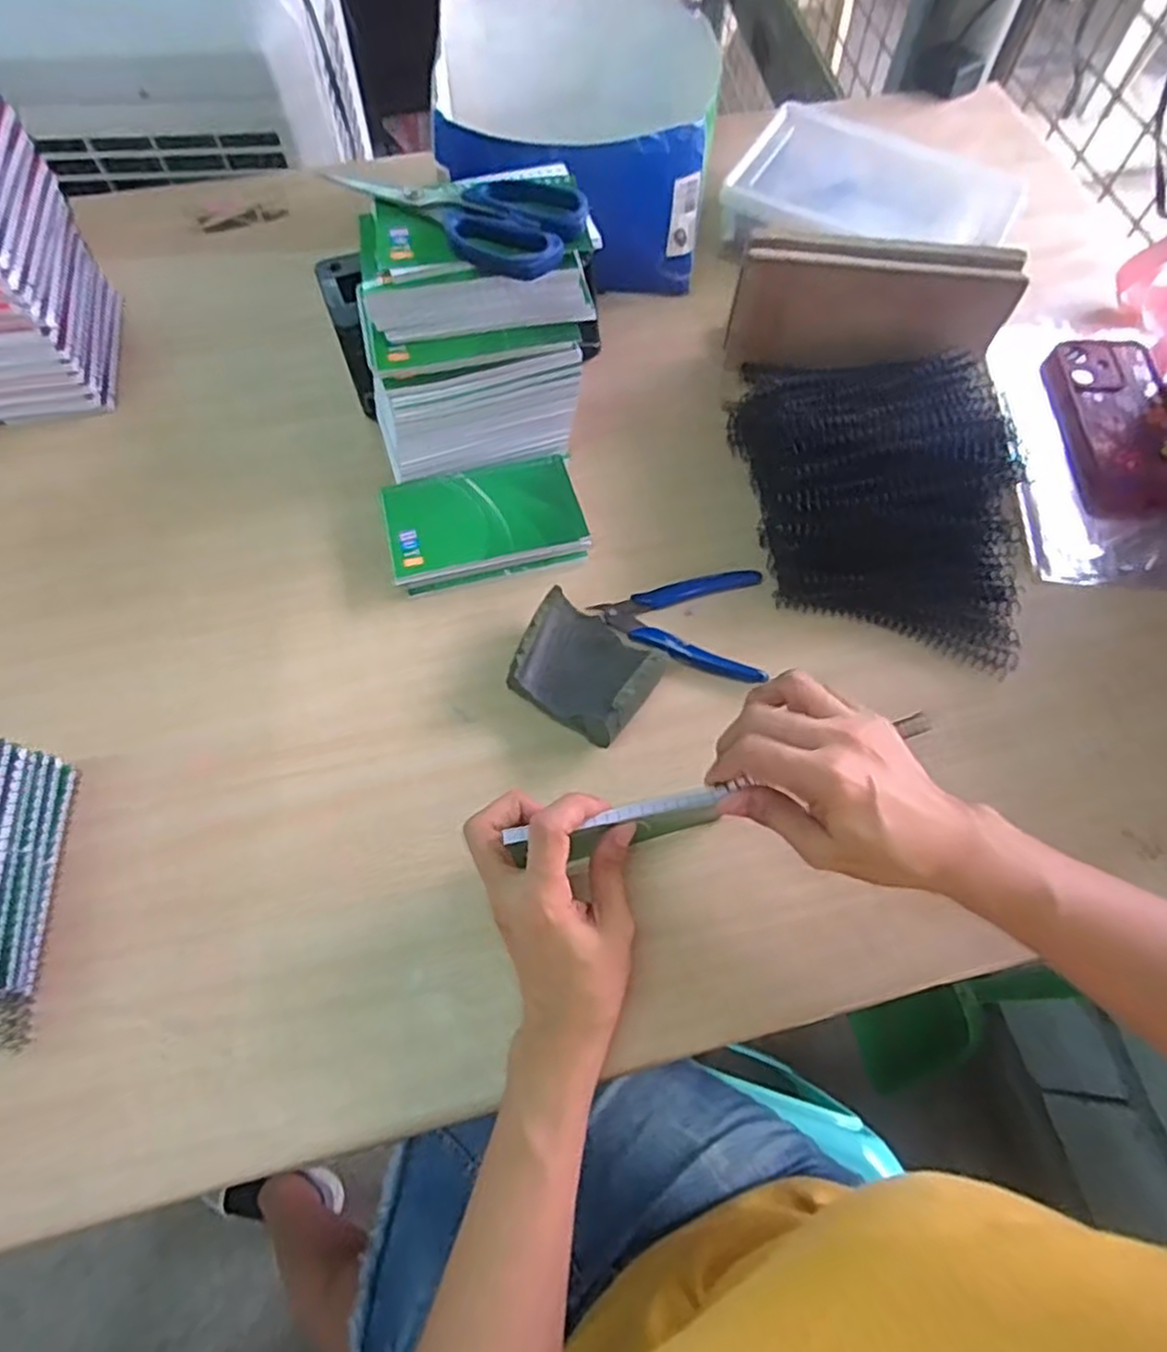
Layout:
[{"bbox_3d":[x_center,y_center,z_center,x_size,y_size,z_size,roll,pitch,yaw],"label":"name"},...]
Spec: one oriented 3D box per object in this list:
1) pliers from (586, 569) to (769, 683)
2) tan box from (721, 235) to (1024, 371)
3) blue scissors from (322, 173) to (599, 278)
[{"bbox_3d":[0.068,-0.043,0.524,0.118,0.015,0.093,7,64,2],"label":"pliers"},{"bbox_3d":[0.220,-0.276,0.581,0.199,0.120,0.032,4,66,1],"label":"tan box"},{"bbox_3d":[-0.069,-0.304,0.470,0.157,0.016,0.085,35,70,14],"label":"blue scissors"}]

